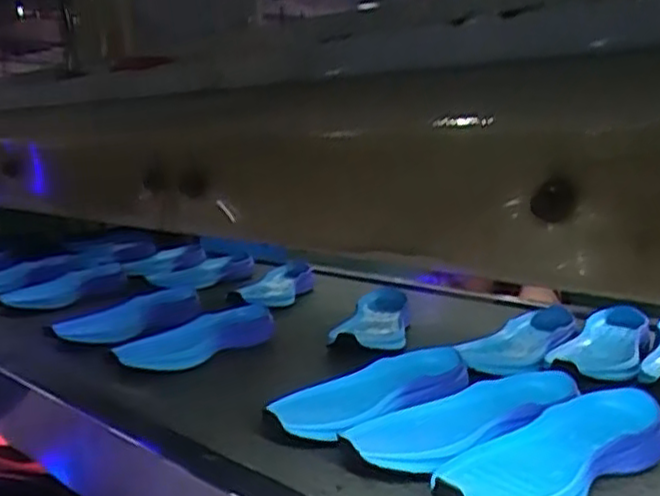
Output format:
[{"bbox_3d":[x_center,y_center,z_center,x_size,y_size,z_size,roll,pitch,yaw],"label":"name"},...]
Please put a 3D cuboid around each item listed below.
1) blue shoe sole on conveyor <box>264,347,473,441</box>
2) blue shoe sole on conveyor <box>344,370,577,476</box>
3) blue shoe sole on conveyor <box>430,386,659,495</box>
[{"bbox_3d":[0.042,0.151,0.721,0.229,0.043,0.103,-7,13,-40],"label":"blue shoe sole on conveyor"},{"bbox_3d":[0.122,0.159,0.657,0.238,0.039,0.107,-5,12,-35],"label":"blue shoe sole on conveyor"},{"bbox_3d":[0.183,0.170,0.581,0.256,0.039,0.100,-6,12,-39],"label":"blue shoe sole on conveyor"}]

